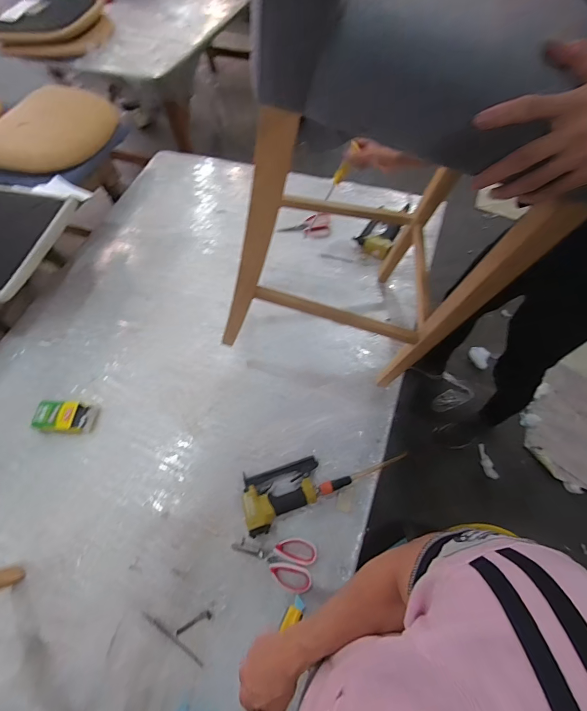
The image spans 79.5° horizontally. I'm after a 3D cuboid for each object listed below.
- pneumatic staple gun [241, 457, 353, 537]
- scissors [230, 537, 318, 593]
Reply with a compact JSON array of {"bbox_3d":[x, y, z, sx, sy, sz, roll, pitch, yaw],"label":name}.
[{"bbox_3d":[0.007,0.317,0.823,0.253,0.040,0.133,-16,62,-4],"label":"pneumatic staple gun"},{"bbox_3d":[-0.042,0.440,0.767,0.176,0.009,0.095,13,64,11],"label":"scissors"}]

